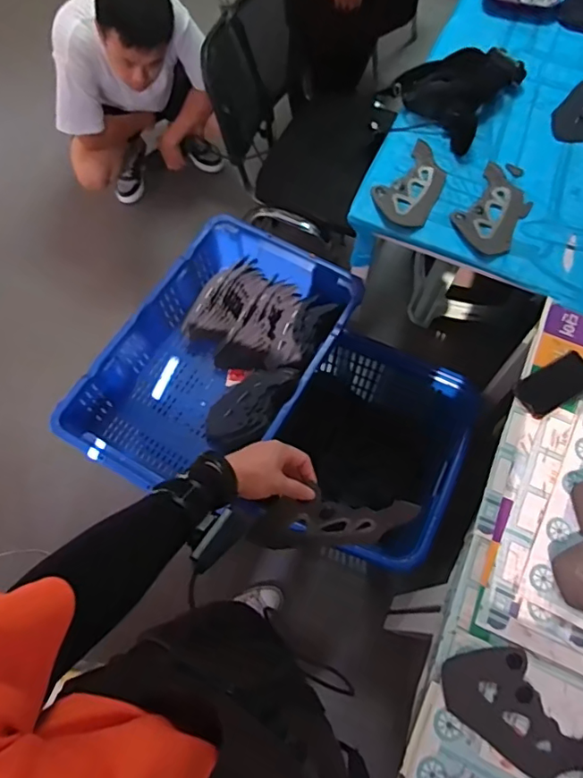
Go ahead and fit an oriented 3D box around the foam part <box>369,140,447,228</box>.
[{"bbox_3d":[0.257,-0.417,1.106,0.122,0.013,0.202,37,71,14],"label":"foam part"}]

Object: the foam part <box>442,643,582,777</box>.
[{"bbox_3d":[0.320,0.445,0.738,0.226,0.021,0.119,35,71,14],"label":"foam part"}]

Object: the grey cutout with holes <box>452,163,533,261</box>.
[{"bbox_3d":[0.409,-0.361,1.079,0.125,0.015,0.221,33,70,13],"label":"grey cutout with holes"}]

